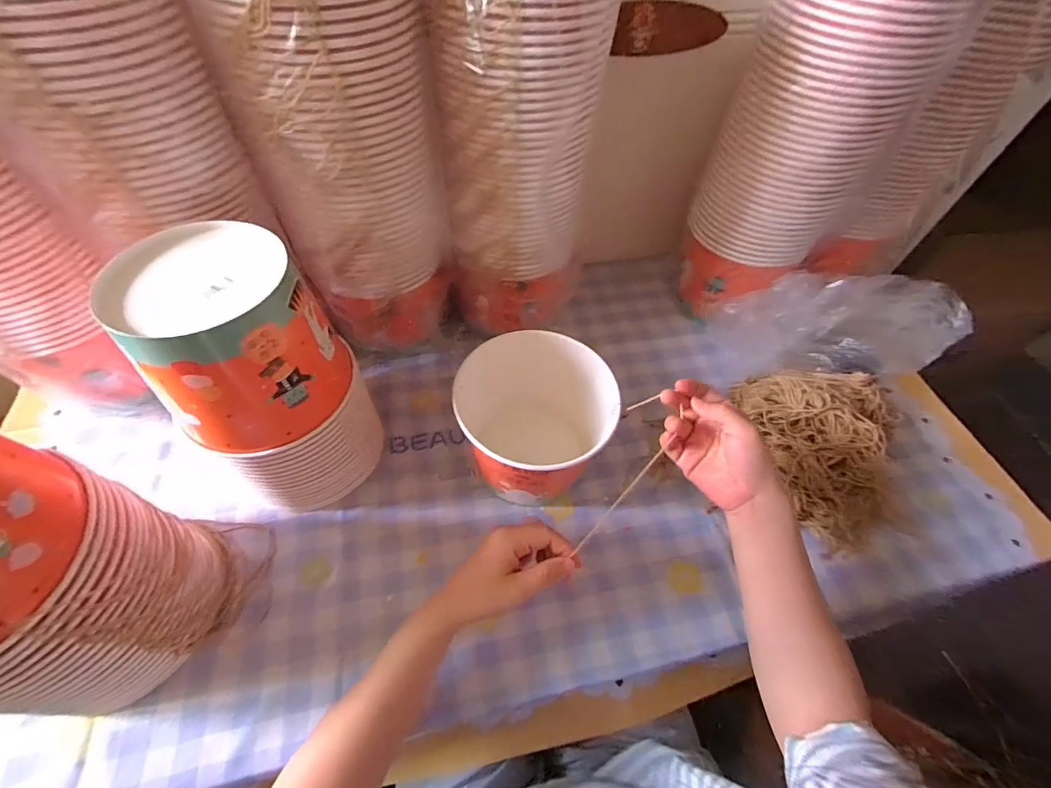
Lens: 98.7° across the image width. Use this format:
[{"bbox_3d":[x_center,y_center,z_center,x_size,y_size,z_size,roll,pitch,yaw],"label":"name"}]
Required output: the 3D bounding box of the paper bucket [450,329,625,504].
[{"bbox_3d":[0.006,0.024,0.510,0.151,0.127,0.145,1,56,-2],"label":"paper bucket"}]

